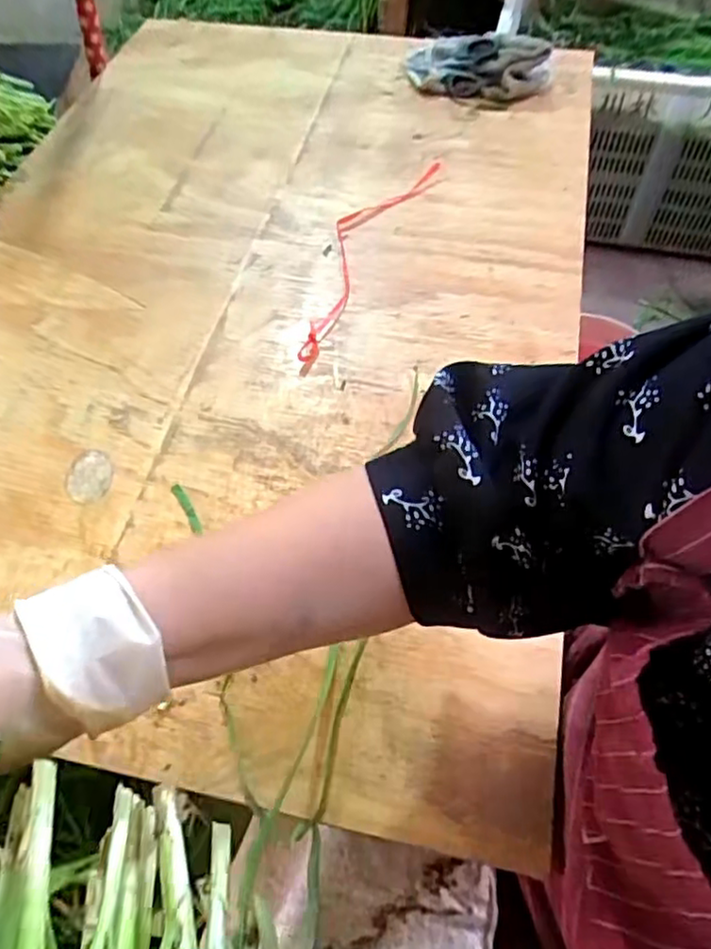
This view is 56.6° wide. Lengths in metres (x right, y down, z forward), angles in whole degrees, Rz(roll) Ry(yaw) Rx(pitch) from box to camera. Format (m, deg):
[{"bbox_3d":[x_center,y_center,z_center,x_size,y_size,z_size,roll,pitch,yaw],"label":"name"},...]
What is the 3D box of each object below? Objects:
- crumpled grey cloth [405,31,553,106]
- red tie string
[{"bbox_3d":[0.145,-0.511,0.811,0.183,0.043,0.117,21,61,16],"label":"crumpled grey cloth"},{"bbox_3d":[0.001,-0.219,0.635,0.054,0.012,0.336,21,58,11],"label":"red tie string"}]

